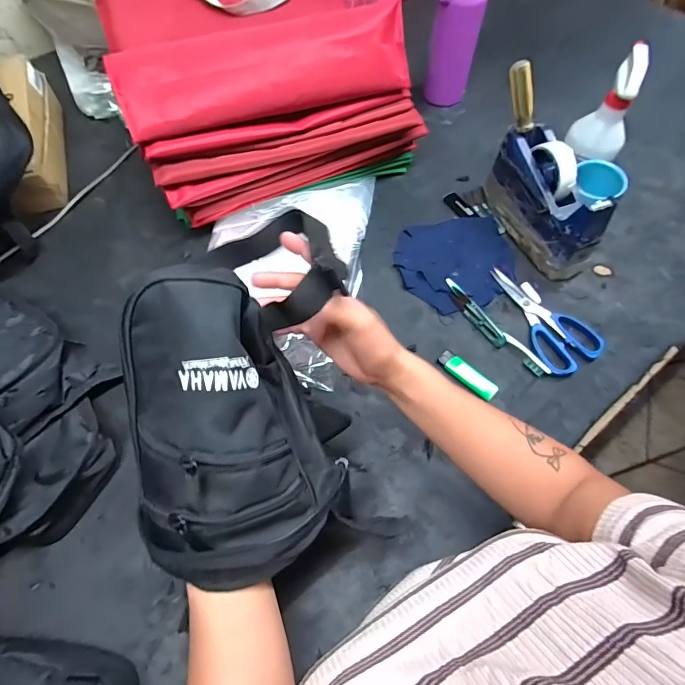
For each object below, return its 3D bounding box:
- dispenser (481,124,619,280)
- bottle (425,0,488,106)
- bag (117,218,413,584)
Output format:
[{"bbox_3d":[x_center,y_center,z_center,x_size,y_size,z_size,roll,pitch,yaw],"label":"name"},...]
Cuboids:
[{"bbox_3d":[0.289,-0.201,0.578,0.067,0.107,0.200,-19,65,-9],"label":"dispenser"},{"bbox_3d":[0.187,-0.517,0.671,0.085,0.218,0.062,12,64,7],"label":"bottle"},{"bbox_3d":[-0.074,0.044,0.319,0.180,0.077,0.266,-16,99,-27],"label":"bag"}]

